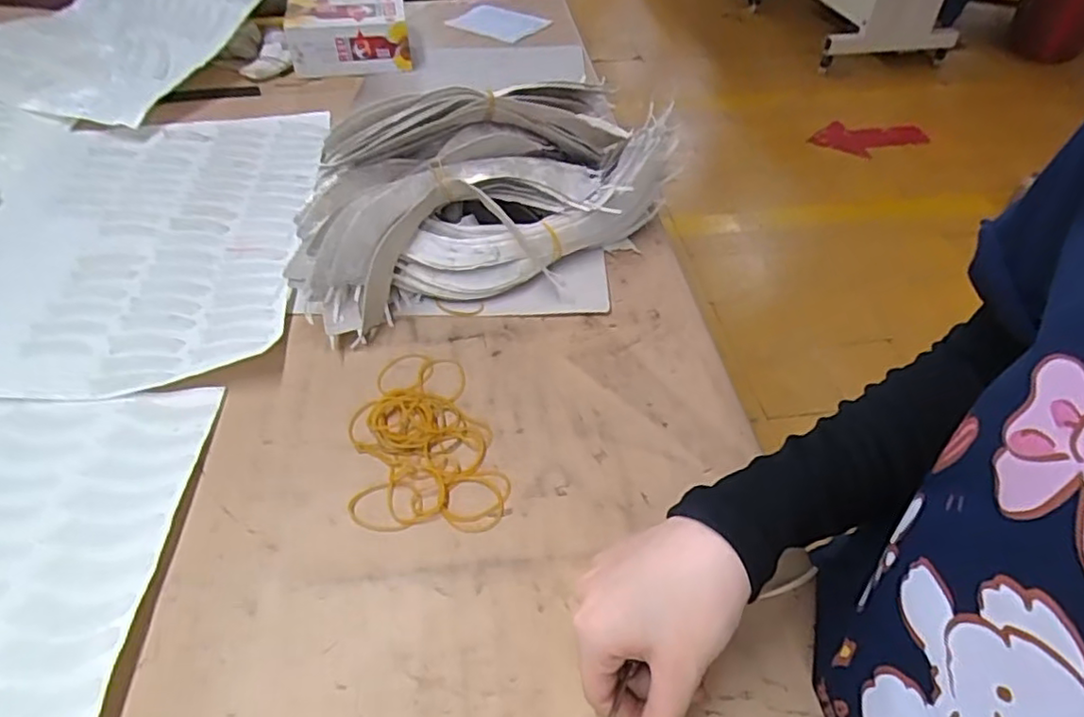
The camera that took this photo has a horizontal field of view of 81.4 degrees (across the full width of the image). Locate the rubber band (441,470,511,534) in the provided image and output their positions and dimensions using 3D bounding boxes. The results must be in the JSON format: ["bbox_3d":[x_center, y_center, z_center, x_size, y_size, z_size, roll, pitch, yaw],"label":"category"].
[{"bbox_3d":[-0.044,0.092,0.415,0.042,0.004,0.047,4,47,3],"label":"rubber band"}]

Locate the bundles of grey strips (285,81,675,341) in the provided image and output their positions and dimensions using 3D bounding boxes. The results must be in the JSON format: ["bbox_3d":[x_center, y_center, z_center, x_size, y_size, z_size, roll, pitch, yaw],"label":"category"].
[{"bbox_3d":[-0.048,-0.151,0.555,0.353,0.131,0.143,-20,50,-19],"label":"bundles of grey strips"}]

